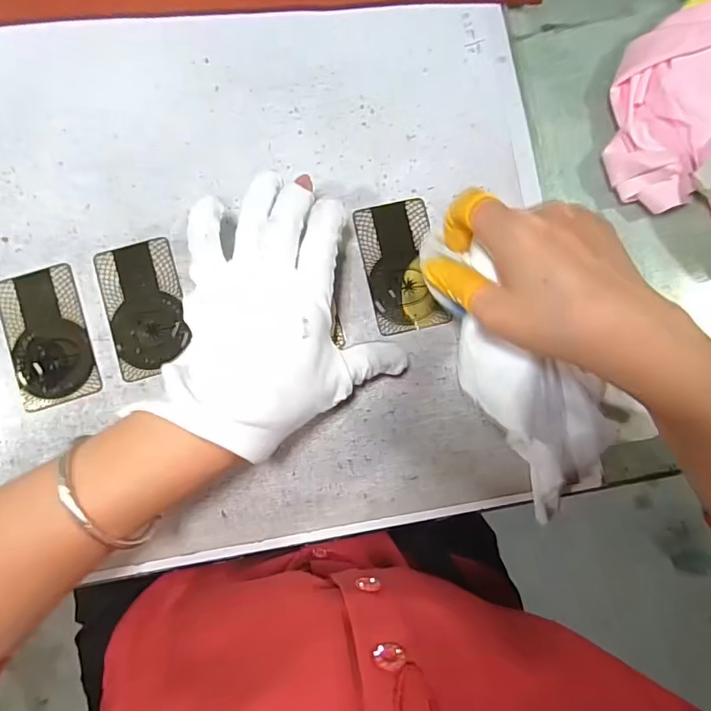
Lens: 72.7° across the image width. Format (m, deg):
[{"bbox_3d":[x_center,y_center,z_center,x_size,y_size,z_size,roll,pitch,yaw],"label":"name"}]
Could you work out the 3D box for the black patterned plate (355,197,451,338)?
[{"bbox_3d":[0.030,-0.059,0.318,0.047,0.005,0.086,-11,84,-4],"label":"black patterned plate"}]

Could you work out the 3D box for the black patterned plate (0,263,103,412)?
[{"bbox_3d":[-0.194,-0.013,0.304,0.049,0.004,0.087,-16,84,-4],"label":"black patterned plate"}]

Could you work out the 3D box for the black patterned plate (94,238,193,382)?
[{"bbox_3d":[-0.135,-0.031,0.310,0.048,0.004,0.085,-16,84,-4],"label":"black patterned plate"}]

